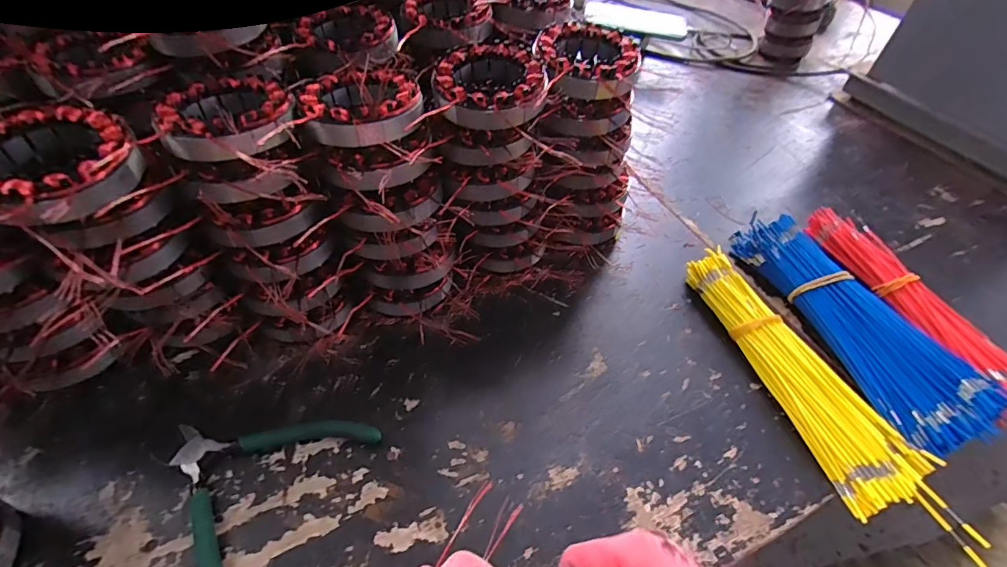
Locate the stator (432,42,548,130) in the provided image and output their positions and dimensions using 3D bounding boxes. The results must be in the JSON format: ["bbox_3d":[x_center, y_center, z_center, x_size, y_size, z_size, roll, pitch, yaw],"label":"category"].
[{"bbox_3d":[-0.010,-0.154,0.364,0.085,0.030,0.085,5,48,0],"label":"stator"}]

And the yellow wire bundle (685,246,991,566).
[{"bbox_3d":[0.254,0.077,0.394,0.070,0.032,0.271,-10,51,-13],"label":"yellow wire bundle"}]

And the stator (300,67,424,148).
[{"bbox_3d":[-0.102,-0.130,0.340,0.079,0.024,0.084,-13,51,-15],"label":"stator"}]

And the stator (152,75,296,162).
[{"bbox_3d":[-0.185,-0.112,0.317,0.081,0.026,0.092,-10,50,-12],"label":"stator"}]

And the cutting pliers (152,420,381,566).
[{"bbox_3d":[-0.178,0.133,0.321,0.131,0.017,0.132,21,51,13],"label":"cutting pliers"}]

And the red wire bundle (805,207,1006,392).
[{"bbox_3d":[0.400,0.012,0.464,0.056,0.029,0.241,-11,51,-14],"label":"red wire bundle"}]

